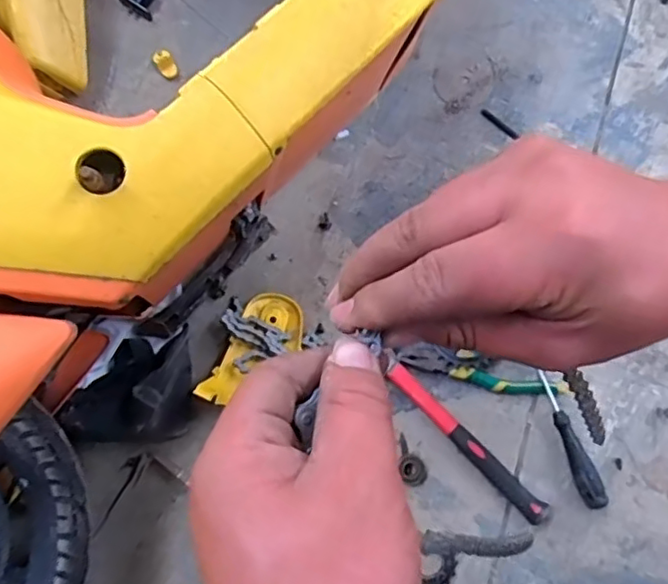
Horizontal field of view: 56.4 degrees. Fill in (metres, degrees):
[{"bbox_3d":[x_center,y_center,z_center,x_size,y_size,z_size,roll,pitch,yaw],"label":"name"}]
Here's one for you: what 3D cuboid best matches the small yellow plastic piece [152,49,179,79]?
[{"bbox_3d":[-0.239,-0.325,0.883,0.025,0.017,0.038,-36,78,-8],"label":"small yellow plastic piece"}]

